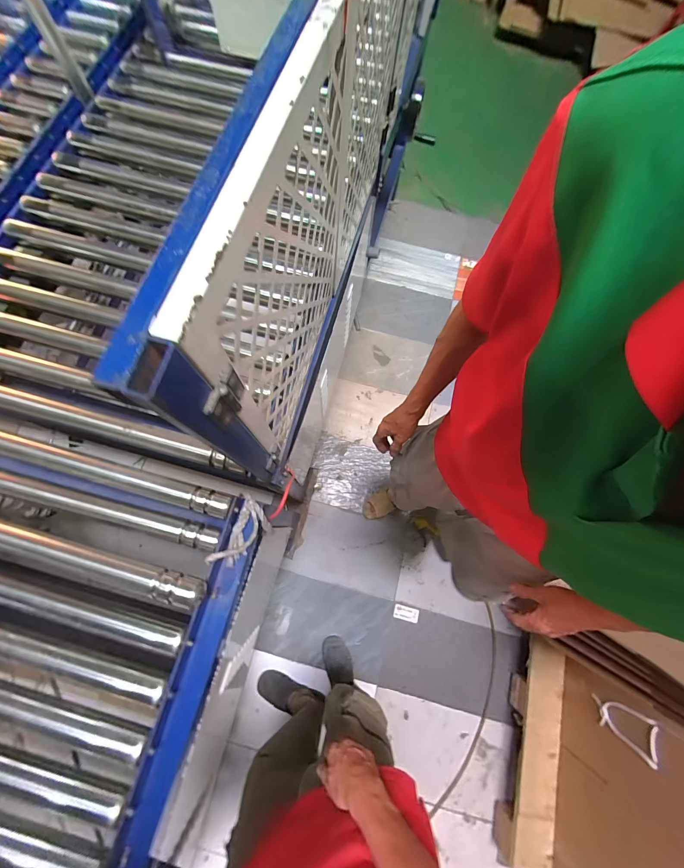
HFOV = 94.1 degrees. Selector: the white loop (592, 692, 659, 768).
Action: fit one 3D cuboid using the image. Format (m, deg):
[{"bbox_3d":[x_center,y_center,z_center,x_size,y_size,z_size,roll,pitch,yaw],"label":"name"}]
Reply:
[{"bbox_3d":[0.805,0.828,0.912,0.028,0.183,0.099,17,75,3],"label":"white loop"}]

